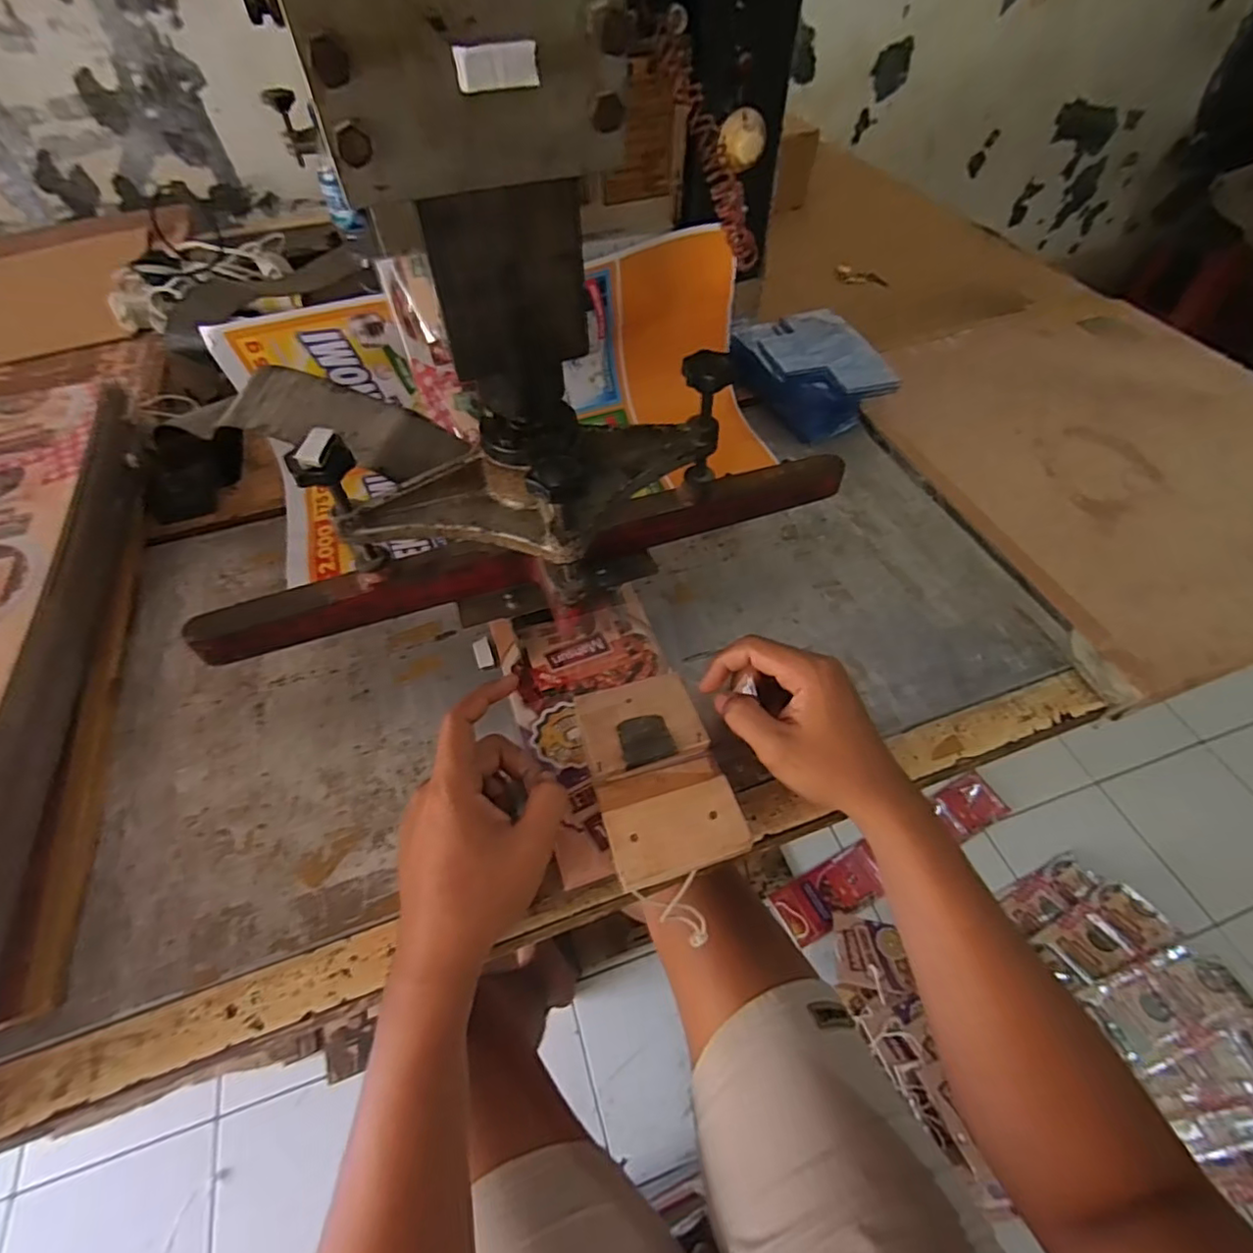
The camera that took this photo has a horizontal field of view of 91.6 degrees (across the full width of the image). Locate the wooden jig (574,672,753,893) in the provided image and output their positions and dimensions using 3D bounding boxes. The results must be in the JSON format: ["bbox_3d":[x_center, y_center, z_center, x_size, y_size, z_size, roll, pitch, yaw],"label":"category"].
[{"bbox_3d":[0.019,0.097,0.391,0.077,0.042,0.127,-13,53,-9],"label":"wooden jig"}]

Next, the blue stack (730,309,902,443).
[{"bbox_3d":[0.194,-0.283,0.664,0.137,0.046,0.186,-13,53,-9],"label":"blue stack"}]

